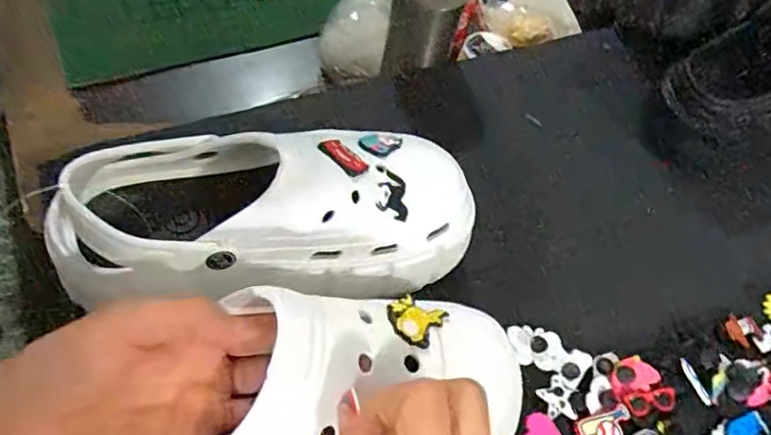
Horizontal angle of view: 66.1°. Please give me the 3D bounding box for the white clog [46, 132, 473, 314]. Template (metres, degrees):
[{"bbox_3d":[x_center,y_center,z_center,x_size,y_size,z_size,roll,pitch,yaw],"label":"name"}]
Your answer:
[{"bbox_3d":[-0.063,-0.005,0.350,0.241,0.082,0.094,-8,56,-13],"label":"white clog"}]

